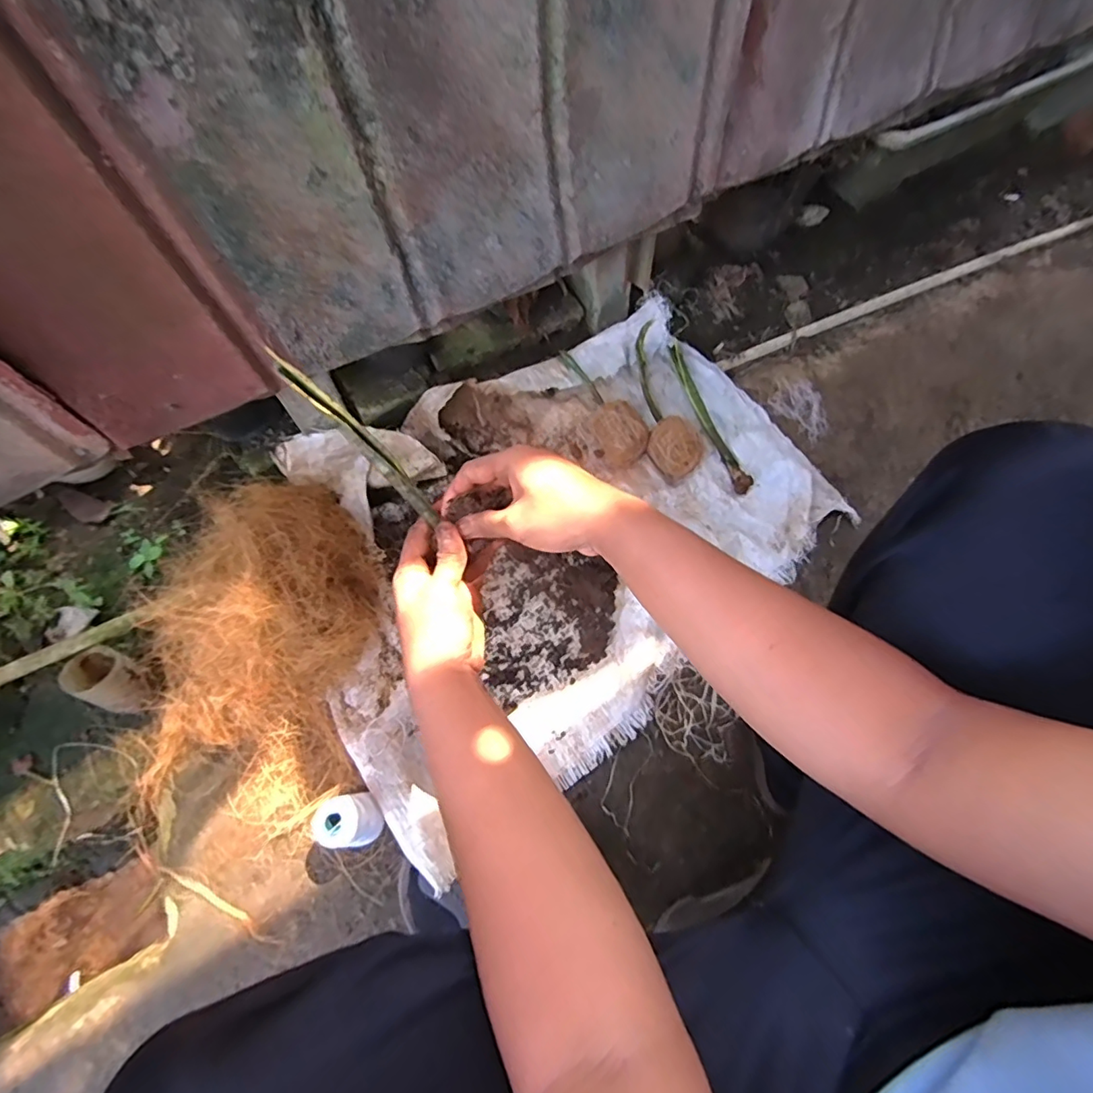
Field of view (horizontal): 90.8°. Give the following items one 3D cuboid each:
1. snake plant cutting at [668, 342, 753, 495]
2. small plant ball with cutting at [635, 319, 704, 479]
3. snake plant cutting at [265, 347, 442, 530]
[{"bbox_3d":[0.273,-0.225,0.914,0.027,0.017,0.302,-17,69,-6],"label":"snake plant cutting"},{"bbox_3d":[0.210,-0.269,0.904,0.098,0.061,0.329,-1,68,0],"label":"small plant ball with cutting"},{"bbox_3d":[-0.141,-0.080,0.423,0.016,0.010,0.170,-50,119,-16],"label":"snake plant cutting"}]

